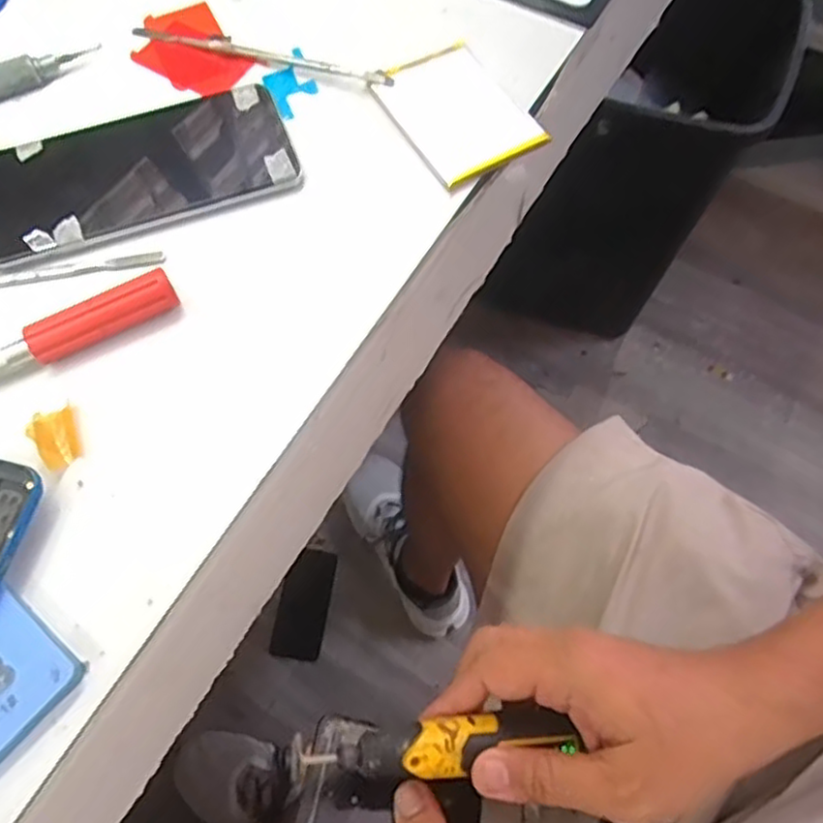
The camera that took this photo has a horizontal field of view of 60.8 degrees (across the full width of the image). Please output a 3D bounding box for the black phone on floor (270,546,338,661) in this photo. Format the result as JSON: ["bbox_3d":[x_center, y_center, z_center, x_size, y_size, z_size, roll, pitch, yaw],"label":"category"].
[{"bbox_3d":[-0.154,0.276,1.011,0.067,0.012,0.152,12,70,-4],"label":"black phone on floor"}]

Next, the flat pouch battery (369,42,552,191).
[{"bbox_3d":[0.024,-0.164,0.382,0.063,0.006,0.088,-29,69,-13],"label":"flat pouch battery"}]

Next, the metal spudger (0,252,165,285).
[{"bbox_3d":[-0.205,-0.062,0.338,0.165,0.004,0.009,-9,66,-5],"label":"metal spudger"}]

